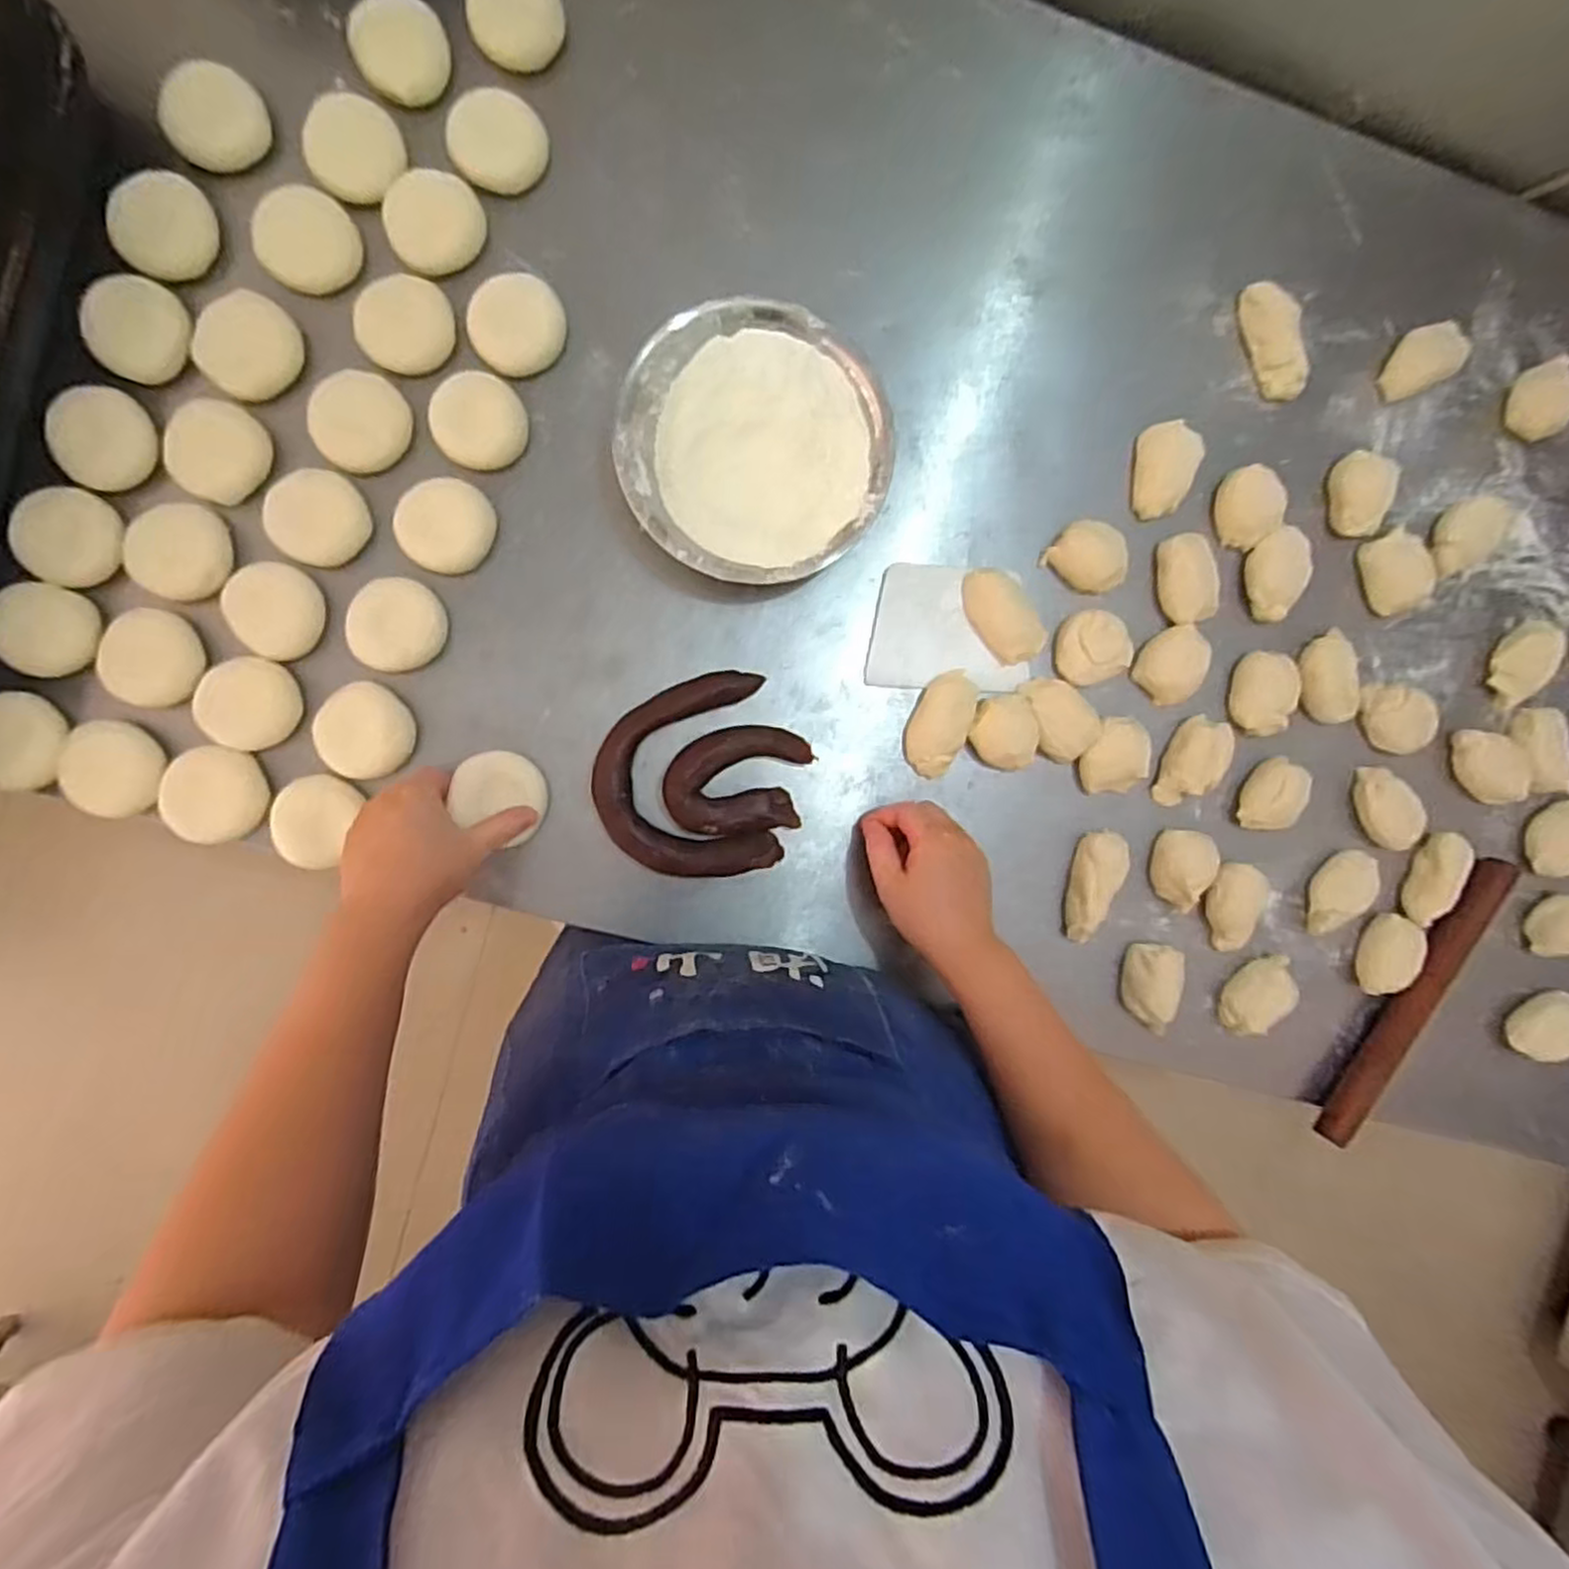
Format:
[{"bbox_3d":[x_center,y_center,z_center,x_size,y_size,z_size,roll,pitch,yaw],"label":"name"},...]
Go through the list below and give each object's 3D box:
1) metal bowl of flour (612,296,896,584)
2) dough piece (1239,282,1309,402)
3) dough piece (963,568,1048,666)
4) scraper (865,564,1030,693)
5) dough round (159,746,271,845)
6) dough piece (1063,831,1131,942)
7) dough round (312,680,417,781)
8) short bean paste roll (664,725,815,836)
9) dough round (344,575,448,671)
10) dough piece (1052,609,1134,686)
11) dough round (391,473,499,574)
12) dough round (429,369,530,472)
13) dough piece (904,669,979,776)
[{"bbox_3d":[-0.023,-0.241,0.552,0.186,0.054,0.185,0,93,-8],"label":"metal bowl of flour"},{"bbox_3d":[0.392,-0.353,0.606,0.037,0.024,0.088,-13,95,-7],"label":"dough piece"},{"bbox_3d":[0.168,-0.130,0.585,0.038,0.034,0.078,-35,97,-4],"label":"dough piece"},{"bbox_3d":[0.131,-0.123,0.596,0.125,0.007,0.094,2,93,-8],"label":"scraper"},{"bbox_3d":[-0.400,0.008,0.531,0.058,0.015,0.067,6,93,-8],"label":"dough round"},{"bbox_3d":[0.245,0.081,0.604,0.030,0.031,0.088,18,91,-8],"label":"dough piece"},{"bbox_3d":[-0.299,-0.038,0.539,0.063,0.018,0.067,0,93,-8],"label":"dough round"},{"bbox_3d":[-0.036,-0.003,0.570,0.103,0.022,0.081,4,93,-8],"label":"short bean paste roll"},{"bbox_3d":[-0.275,-0.113,0.535,0.061,0.025,0.064,0,93,-8],"label":"dough round"},{"bbox_3d":[0.242,-0.103,0.587,0.057,0.023,0.051,33,89,-8],"label":"dough piece"},{"bbox_3d":[-0.239,-0.183,0.536,0.064,0.028,0.056,-41,98,-4],"label":"dough round"},{"bbox_3d":[-0.217,-0.258,0.537,0.061,0.025,0.062,0,93,-8],"label":"dough round"},{"bbox_3d":[0.122,-0.047,0.588,0.043,0.024,0.082,20,90,-9],"label":"dough piece"}]

